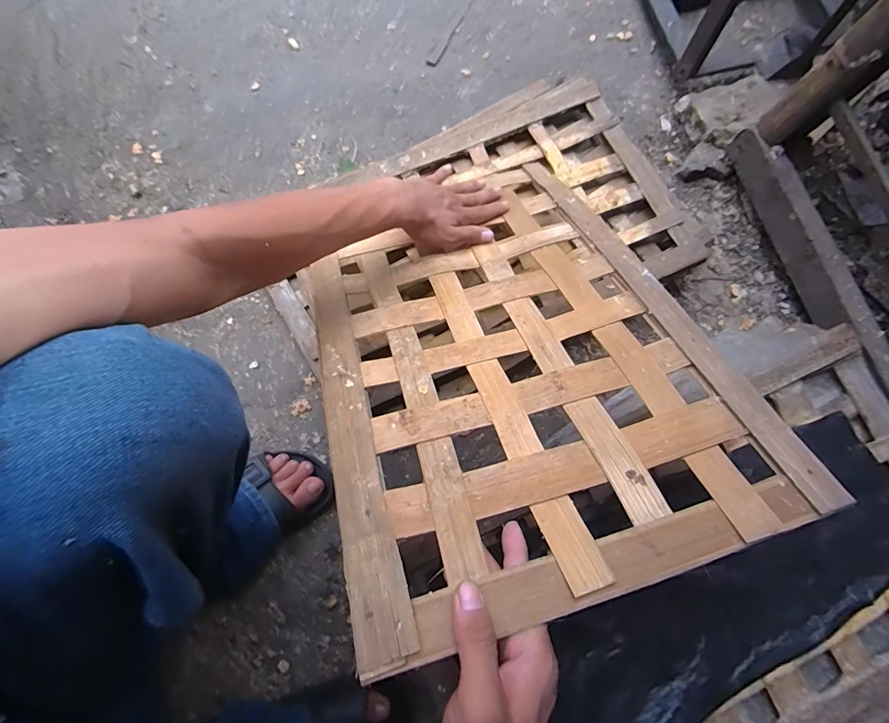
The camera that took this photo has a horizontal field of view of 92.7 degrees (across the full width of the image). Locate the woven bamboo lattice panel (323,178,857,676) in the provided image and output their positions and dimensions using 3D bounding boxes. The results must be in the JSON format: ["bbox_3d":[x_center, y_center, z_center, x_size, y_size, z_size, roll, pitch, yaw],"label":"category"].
[{"bbox_3d":[0.056,-0.029,0.421,0.351,0.017,0.471,-14,49,-9],"label":"woven bamboo lattice panel"}]

